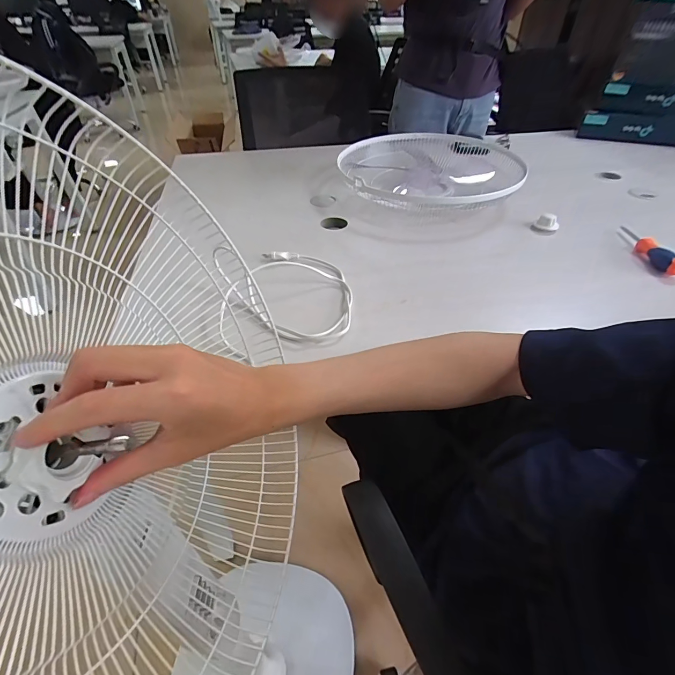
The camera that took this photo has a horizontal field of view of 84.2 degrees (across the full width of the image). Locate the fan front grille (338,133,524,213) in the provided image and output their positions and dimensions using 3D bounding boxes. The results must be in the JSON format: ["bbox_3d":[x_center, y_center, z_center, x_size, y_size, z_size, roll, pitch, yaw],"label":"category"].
[{"bbox_3d":[0.238,-0.439,0.990,0.438,0.087,0.516,11,44,12],"label":"fan front grille"}]

